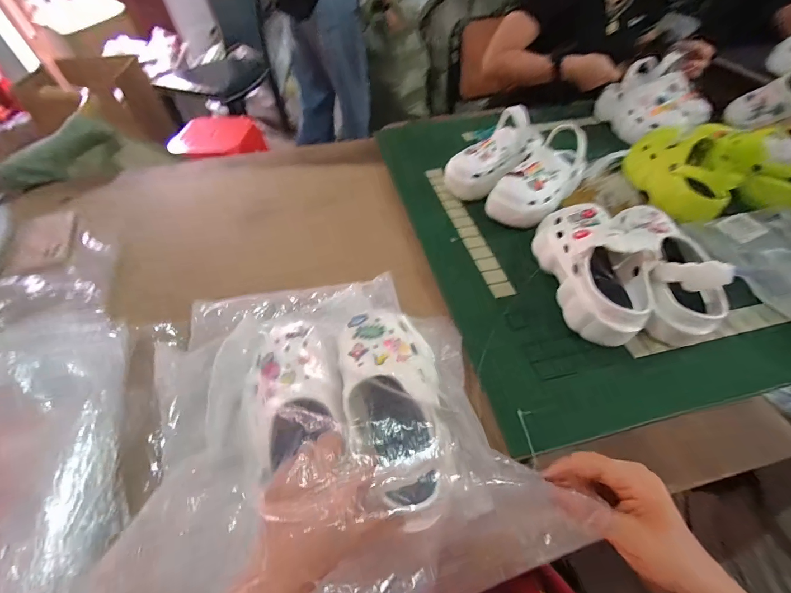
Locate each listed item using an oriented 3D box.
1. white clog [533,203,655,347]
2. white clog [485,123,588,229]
[{"bbox_3d":[0.313,-0.054,0.539,0.120,0.114,0.257,-5,52,-1],"label":"white clog"},{"bbox_3d":[0.284,-0.227,0.670,0.224,0.083,0.112,-40,61,-6],"label":"white clog"}]

